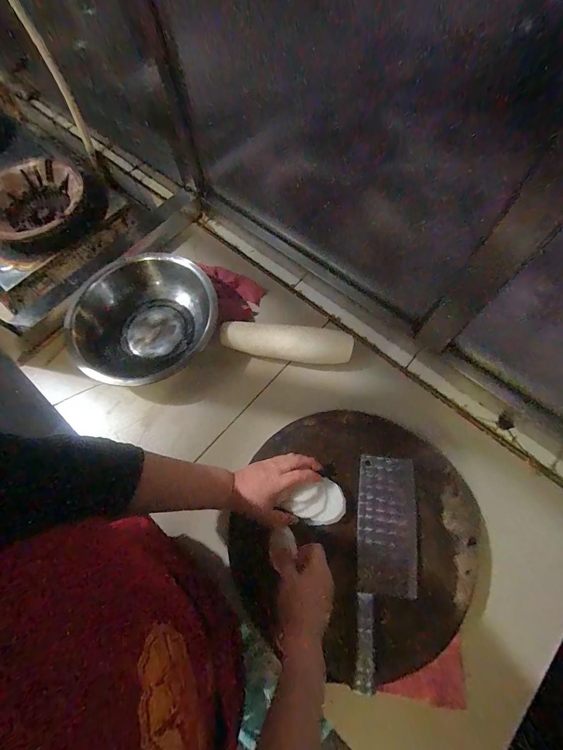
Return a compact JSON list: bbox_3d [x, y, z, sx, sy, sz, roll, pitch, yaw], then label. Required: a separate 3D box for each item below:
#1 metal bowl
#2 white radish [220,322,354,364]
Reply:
[{"bbox_3d":[-0.280,-0.114,0.639,0.265,0.077,0.279,-1,69,2],"label":"metal bowl"},{"bbox_3d":[0.007,-0.059,0.618,0.250,0.055,0.061,6,70,5],"label":"white radish"}]

